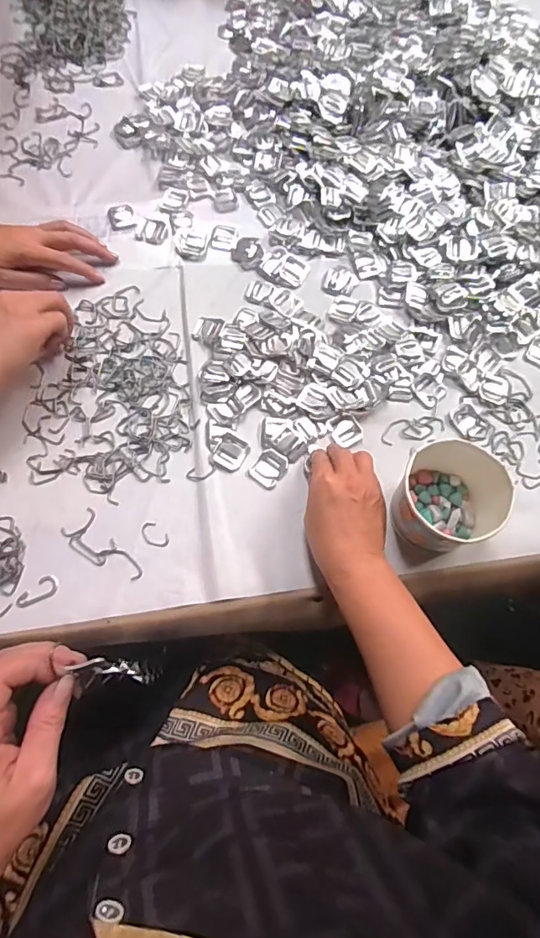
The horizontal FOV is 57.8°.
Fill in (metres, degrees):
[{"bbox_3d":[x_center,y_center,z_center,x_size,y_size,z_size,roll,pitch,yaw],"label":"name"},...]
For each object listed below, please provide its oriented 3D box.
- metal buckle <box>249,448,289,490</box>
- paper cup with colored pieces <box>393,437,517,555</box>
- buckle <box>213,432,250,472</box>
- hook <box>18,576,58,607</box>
[{"bbox_3d":[0.000,-0.001,0.483,0.030,0.004,0.038,32,70,11],"label":"metal buckle"},{"bbox_3d":[0.163,0.027,0.448,0.100,0.066,0.099,1,68,-2],"label":"paper cup with colored pieces"},{"bbox_3d":[-0.039,-0.016,0.485,0.031,0.004,0.034,28,69,9],"label":"buckle"},{"bbox_3d":[-0.207,0.110,0.435,0.039,0.004,0.017,-30,72,-14],"label":"hook"}]

